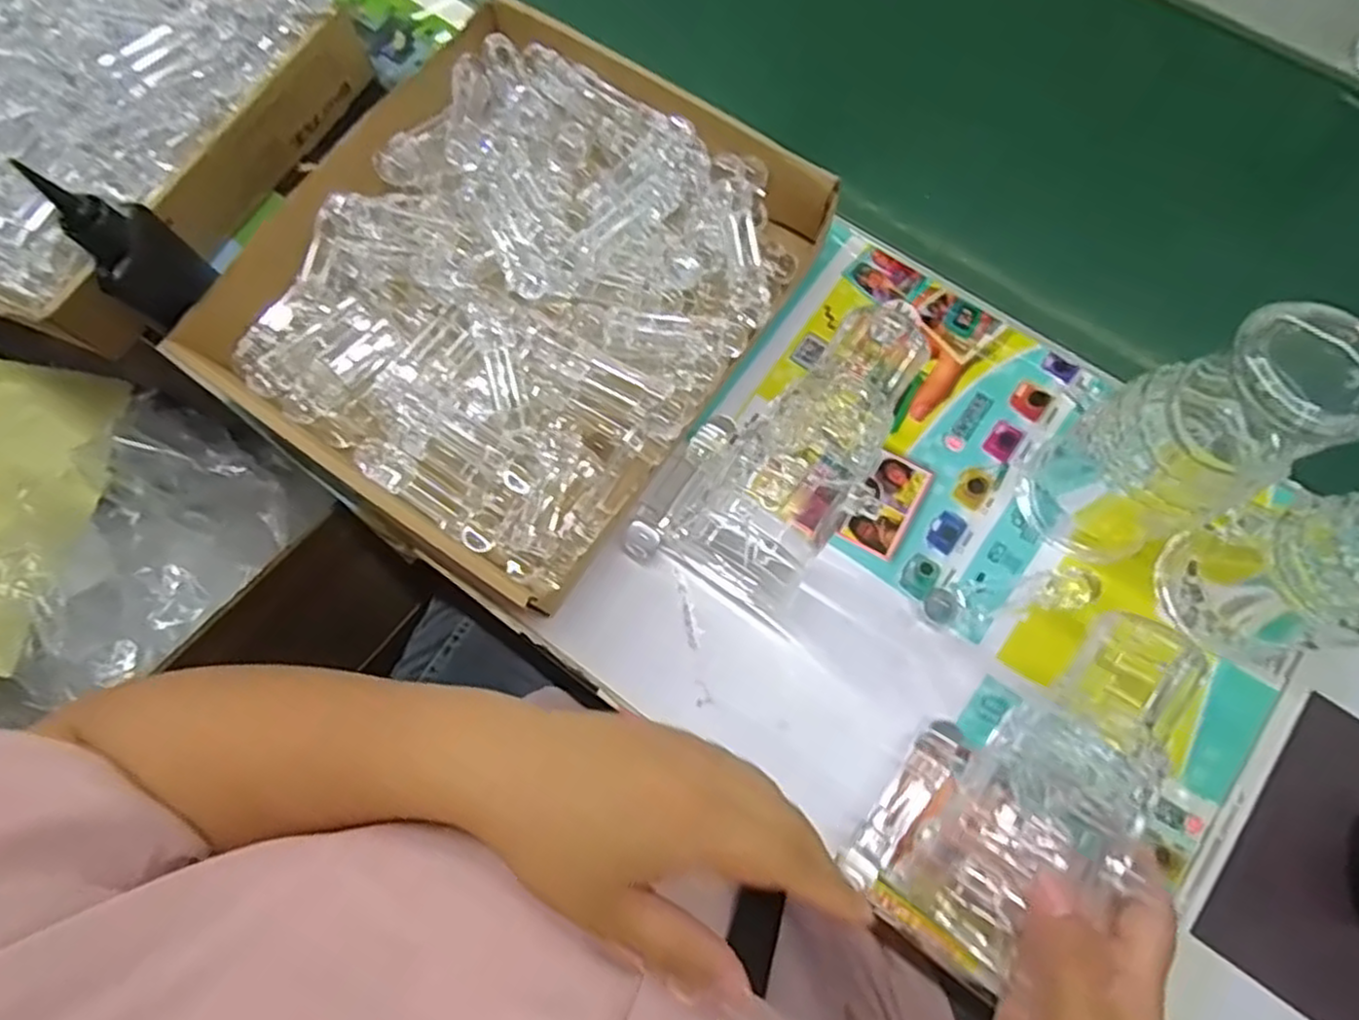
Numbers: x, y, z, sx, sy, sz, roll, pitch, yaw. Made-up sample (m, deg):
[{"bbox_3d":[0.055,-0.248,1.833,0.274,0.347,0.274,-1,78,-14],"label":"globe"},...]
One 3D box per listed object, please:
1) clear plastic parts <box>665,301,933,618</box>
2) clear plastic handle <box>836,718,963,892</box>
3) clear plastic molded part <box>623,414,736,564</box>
[{"bbox_3d":[0.080,-0.033,0.398,0.082,0.062,0.184,38,79,11],"label":"clear plastic parts"},{"bbox_3d":[0.115,0.149,0.369,0.021,0.025,0.092,36,78,10],"label":"clear plastic handle"},{"bbox_3d":[0.000,-0.015,0.412,0.021,0.028,0.097,32,78,9],"label":"clear plastic molded part"}]

